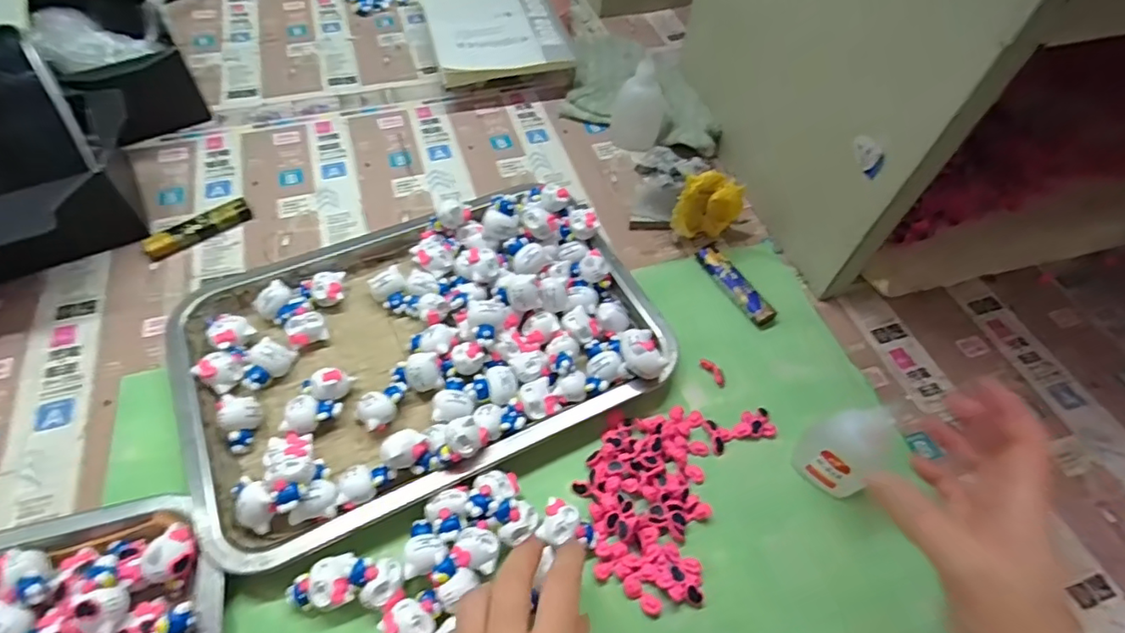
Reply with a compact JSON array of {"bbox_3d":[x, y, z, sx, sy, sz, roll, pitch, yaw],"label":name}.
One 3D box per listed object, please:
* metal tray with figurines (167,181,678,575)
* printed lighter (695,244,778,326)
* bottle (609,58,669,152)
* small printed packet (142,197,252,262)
[{"bbox_3d":[-0.096,0.008,0.386,0.303,0.046,0.214,-22,60,-18],"label":"metal tray with figurines"},{"bbox_3d":[0.136,-0.026,0.439,0.019,0.011,0.079,-25,61,-19],"label":"printed lighter"},{"bbox_3d":[0.073,-0.197,0.510,0.050,0.074,0.047,4,56,-1],"label":"bottle"},{"bbox_3d":[-0.290,-0.070,0.446,0.080,0.013,0.018,-34,64,-23],"label":"small printed packet"}]

